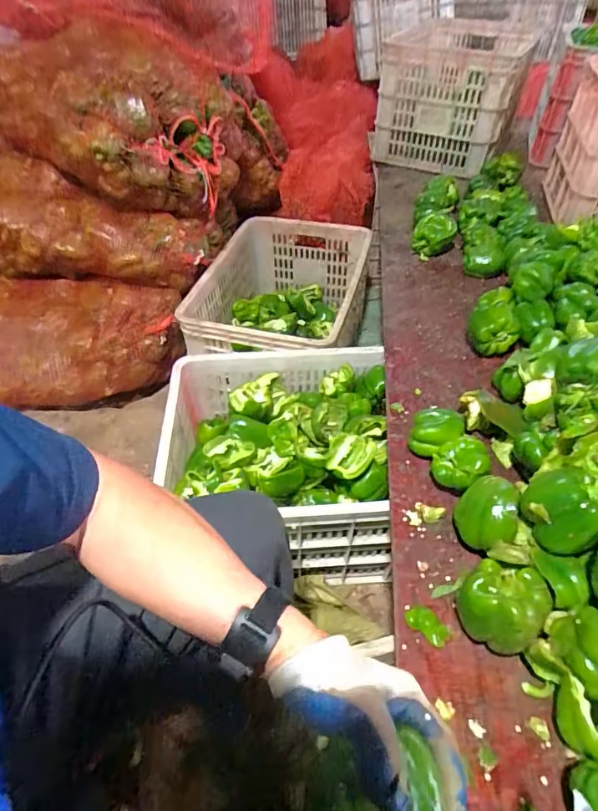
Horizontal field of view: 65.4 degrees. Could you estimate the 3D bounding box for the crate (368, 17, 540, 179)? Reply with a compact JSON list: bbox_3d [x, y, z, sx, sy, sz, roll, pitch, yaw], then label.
[{"bbox_3d":[0.463,-0.929,1.381,0.380,0.271,0.531,17,50,15],"label":"crate"}]

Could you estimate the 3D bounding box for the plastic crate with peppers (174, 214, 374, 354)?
[{"bbox_3d":[-0.041,-0.259,1.208,0.372,0.233,0.521,12,48,10],"label":"plastic crate with peppers"}]

